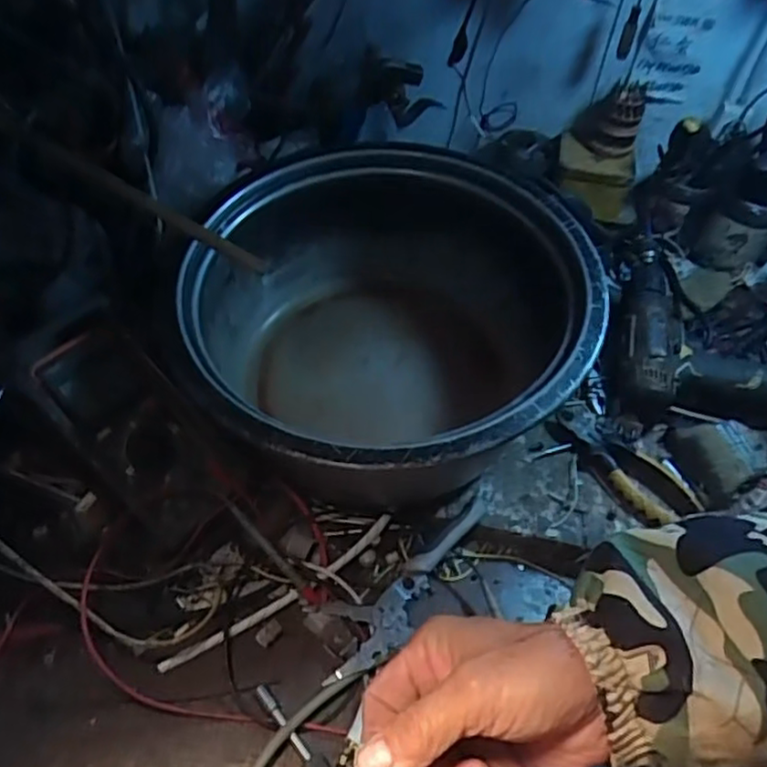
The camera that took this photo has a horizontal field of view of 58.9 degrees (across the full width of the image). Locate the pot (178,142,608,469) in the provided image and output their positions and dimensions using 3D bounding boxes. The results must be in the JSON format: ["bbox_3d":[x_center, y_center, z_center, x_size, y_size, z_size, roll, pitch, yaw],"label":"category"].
[{"bbox_3d":[0.001,-0.047,0.629,0.339,0.194,0.375,26,52,16],"label":"pot"}]

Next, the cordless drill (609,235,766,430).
[{"bbox_3d":[0.363,-0.054,0.738,0.228,0.061,0.235,10,49,3],"label":"cordless drill"}]

